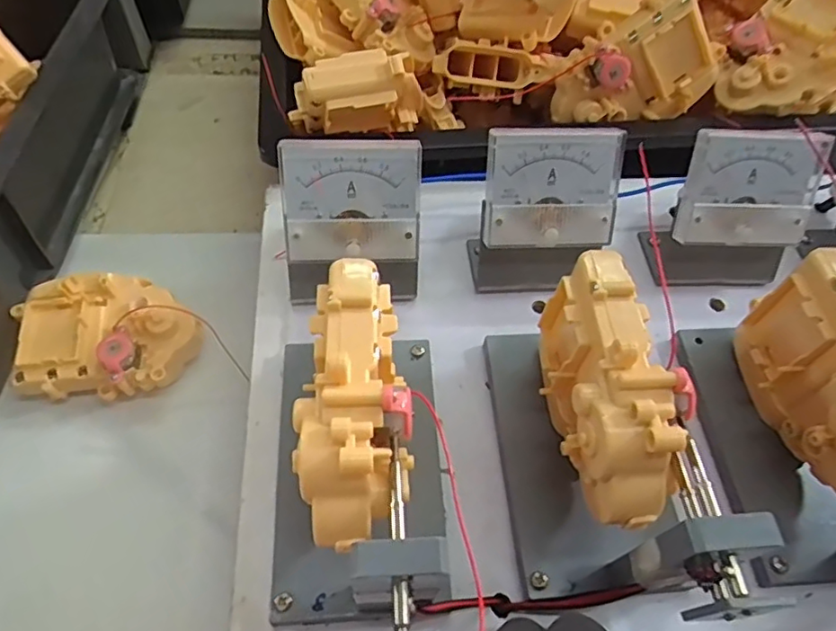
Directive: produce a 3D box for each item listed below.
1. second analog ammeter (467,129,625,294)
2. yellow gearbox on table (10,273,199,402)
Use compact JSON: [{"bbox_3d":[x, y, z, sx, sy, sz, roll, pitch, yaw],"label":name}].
[{"bbox_3d":[0.064,-0.048,0.293,0.066,0.070,0.048,0,58,-3],"label":"second analog ammeter"},{"bbox_3d":[-0.178,0.013,0.344,0.096,0.035,0.073,-7,58,-7],"label":"yellow gearbox on table"}]

